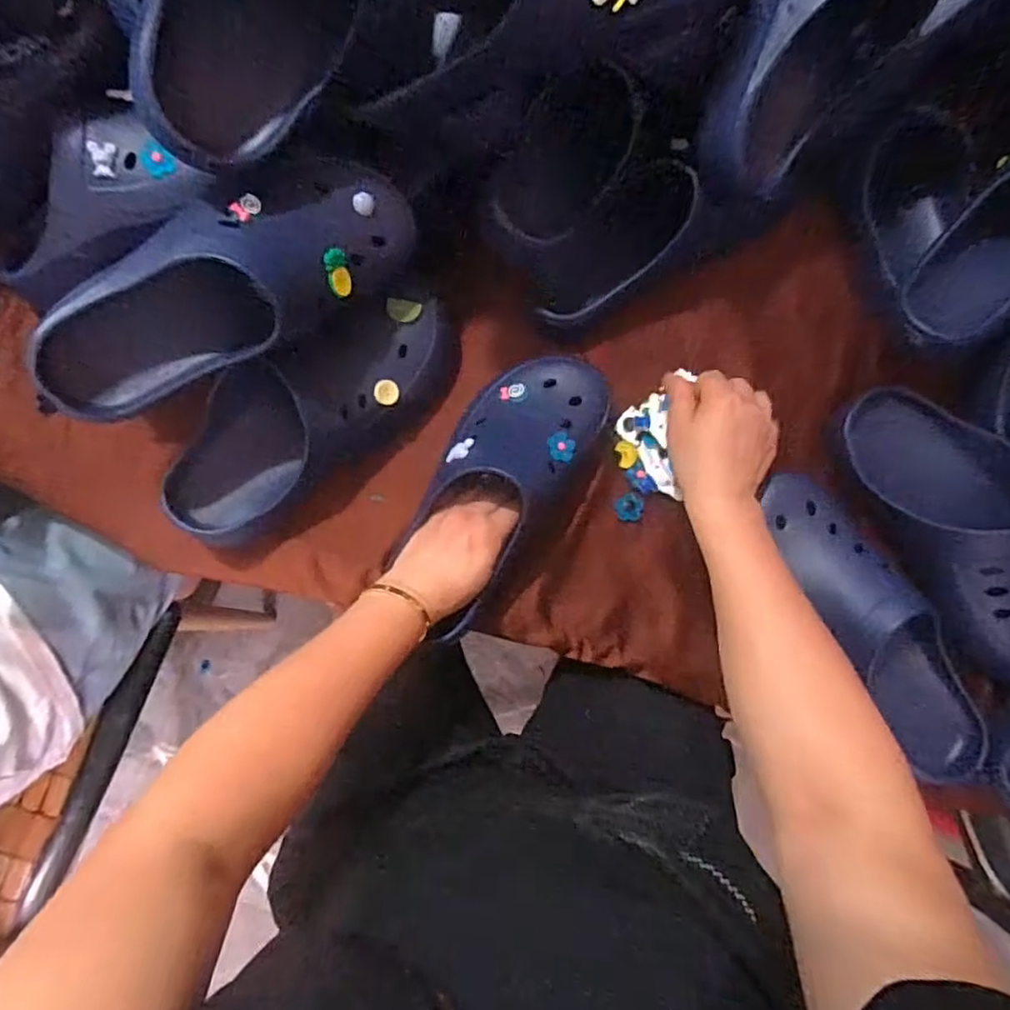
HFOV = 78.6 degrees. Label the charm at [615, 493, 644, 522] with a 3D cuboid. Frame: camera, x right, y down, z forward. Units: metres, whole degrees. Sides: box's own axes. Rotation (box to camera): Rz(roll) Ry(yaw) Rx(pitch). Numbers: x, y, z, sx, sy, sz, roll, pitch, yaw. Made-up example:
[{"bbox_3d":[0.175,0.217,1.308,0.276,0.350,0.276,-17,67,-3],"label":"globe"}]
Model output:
[{"bbox_3d":[0.112,0.003,0.553,0.023,0.006,0.024,0,79,0],"label":"charm"}]

